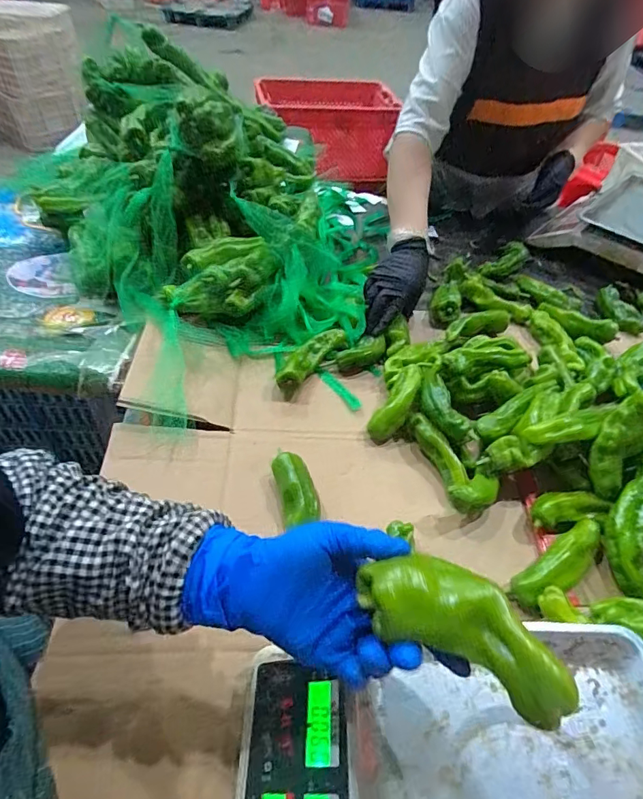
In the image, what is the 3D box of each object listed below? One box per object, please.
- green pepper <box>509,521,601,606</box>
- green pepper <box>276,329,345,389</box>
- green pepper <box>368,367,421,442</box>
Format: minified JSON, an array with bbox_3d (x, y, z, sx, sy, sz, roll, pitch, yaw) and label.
[{"bbox_3d":[0.265,0.182,0.503,0.137,0.043,0.039,-25,56,-24],"label":"green pepper"},{"bbox_3d":[-0.019,-0.065,0.693,0.047,0.039,0.146,30,53,20],"label":"green pepper"},{"bbox_3d":[0.104,0.003,0.637,0.045,0.040,0.121,23,73,15],"label":"green pepper"}]

